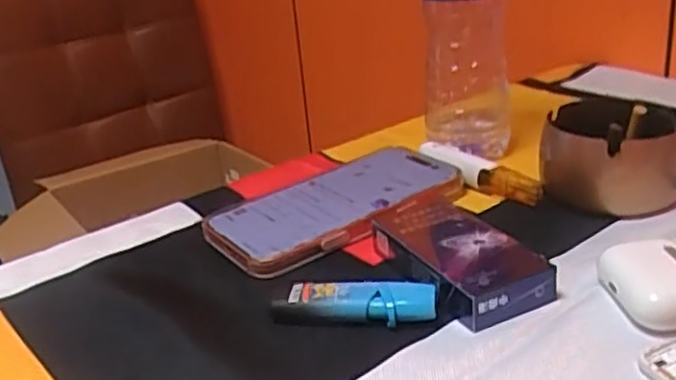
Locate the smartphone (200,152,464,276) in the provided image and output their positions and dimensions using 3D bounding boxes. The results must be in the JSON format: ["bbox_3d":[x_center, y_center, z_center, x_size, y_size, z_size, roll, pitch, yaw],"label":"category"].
[{"bbox_3d":[-0.002,0.009,0.461,0.161,0.015,0.085,-20,28,-28],"label":"smartphone"}]

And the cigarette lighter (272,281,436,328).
[{"bbox_3d":[0.008,0.058,0.357,0.080,0.017,0.020,0,25,13],"label":"cigarette lighter"}]

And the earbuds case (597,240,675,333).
[{"bbox_3d":[0.153,0.045,0.341,0.040,0.022,0.057,-10,25,-8],"label":"earbuds case"}]

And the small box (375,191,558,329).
[{"bbox_3d":[0.065,0.035,0.379,0.048,0.027,0.095,-17,26,-22],"label":"small box"}]

